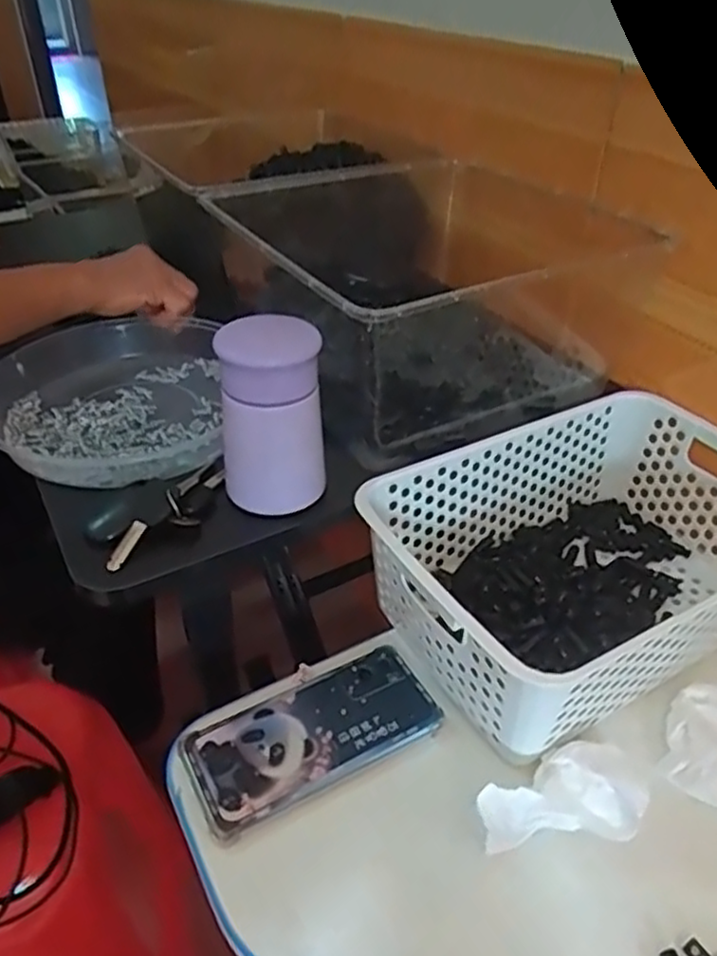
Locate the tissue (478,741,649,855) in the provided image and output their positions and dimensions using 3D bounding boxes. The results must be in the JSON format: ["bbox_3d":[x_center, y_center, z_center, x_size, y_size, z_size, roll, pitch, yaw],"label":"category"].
[{"bbox_3d":[0.118,0.186,0.414,0.097,0.034,0.052,-1,38,-3],"label":"tissue"}]

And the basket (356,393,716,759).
[{"bbox_3d":[0.174,0.057,0.531,0.302,0.112,0.202,-22,43,-26],"label":"basket"}]

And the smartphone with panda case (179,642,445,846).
[{"bbox_3d":[-0.029,0.166,0.463,0.162,0.008,0.078,-19,42,-24],"label":"smartphone with panda case"}]

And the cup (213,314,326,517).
[{"bbox_3d":[-0.060,-0.041,0.484,0.069,0.121,0.059,-6,39,-9],"label":"cup"}]

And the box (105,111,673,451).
[{"bbox_3d":[0.058,-0.183,0.680,0.283,0.159,0.345,-17,41,-21],"label":"box"}]

